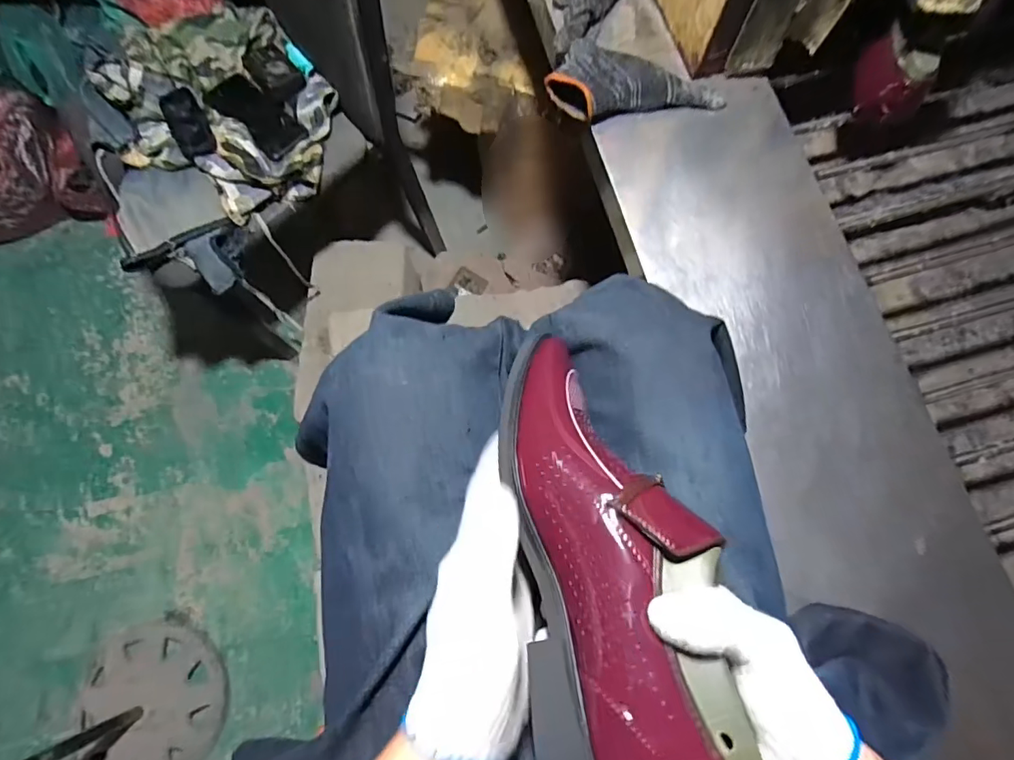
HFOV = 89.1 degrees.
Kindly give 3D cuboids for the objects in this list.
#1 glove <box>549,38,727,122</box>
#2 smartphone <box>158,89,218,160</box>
[{"bbox_3d":[0.135,-0.319,0.545,0.177,0.030,0.081,-4,80,3],"label":"glove"},{"bbox_3d":[-0.485,-0.390,0.784,0.055,0.010,0.103,-25,96,0],"label":"smartphone"}]

